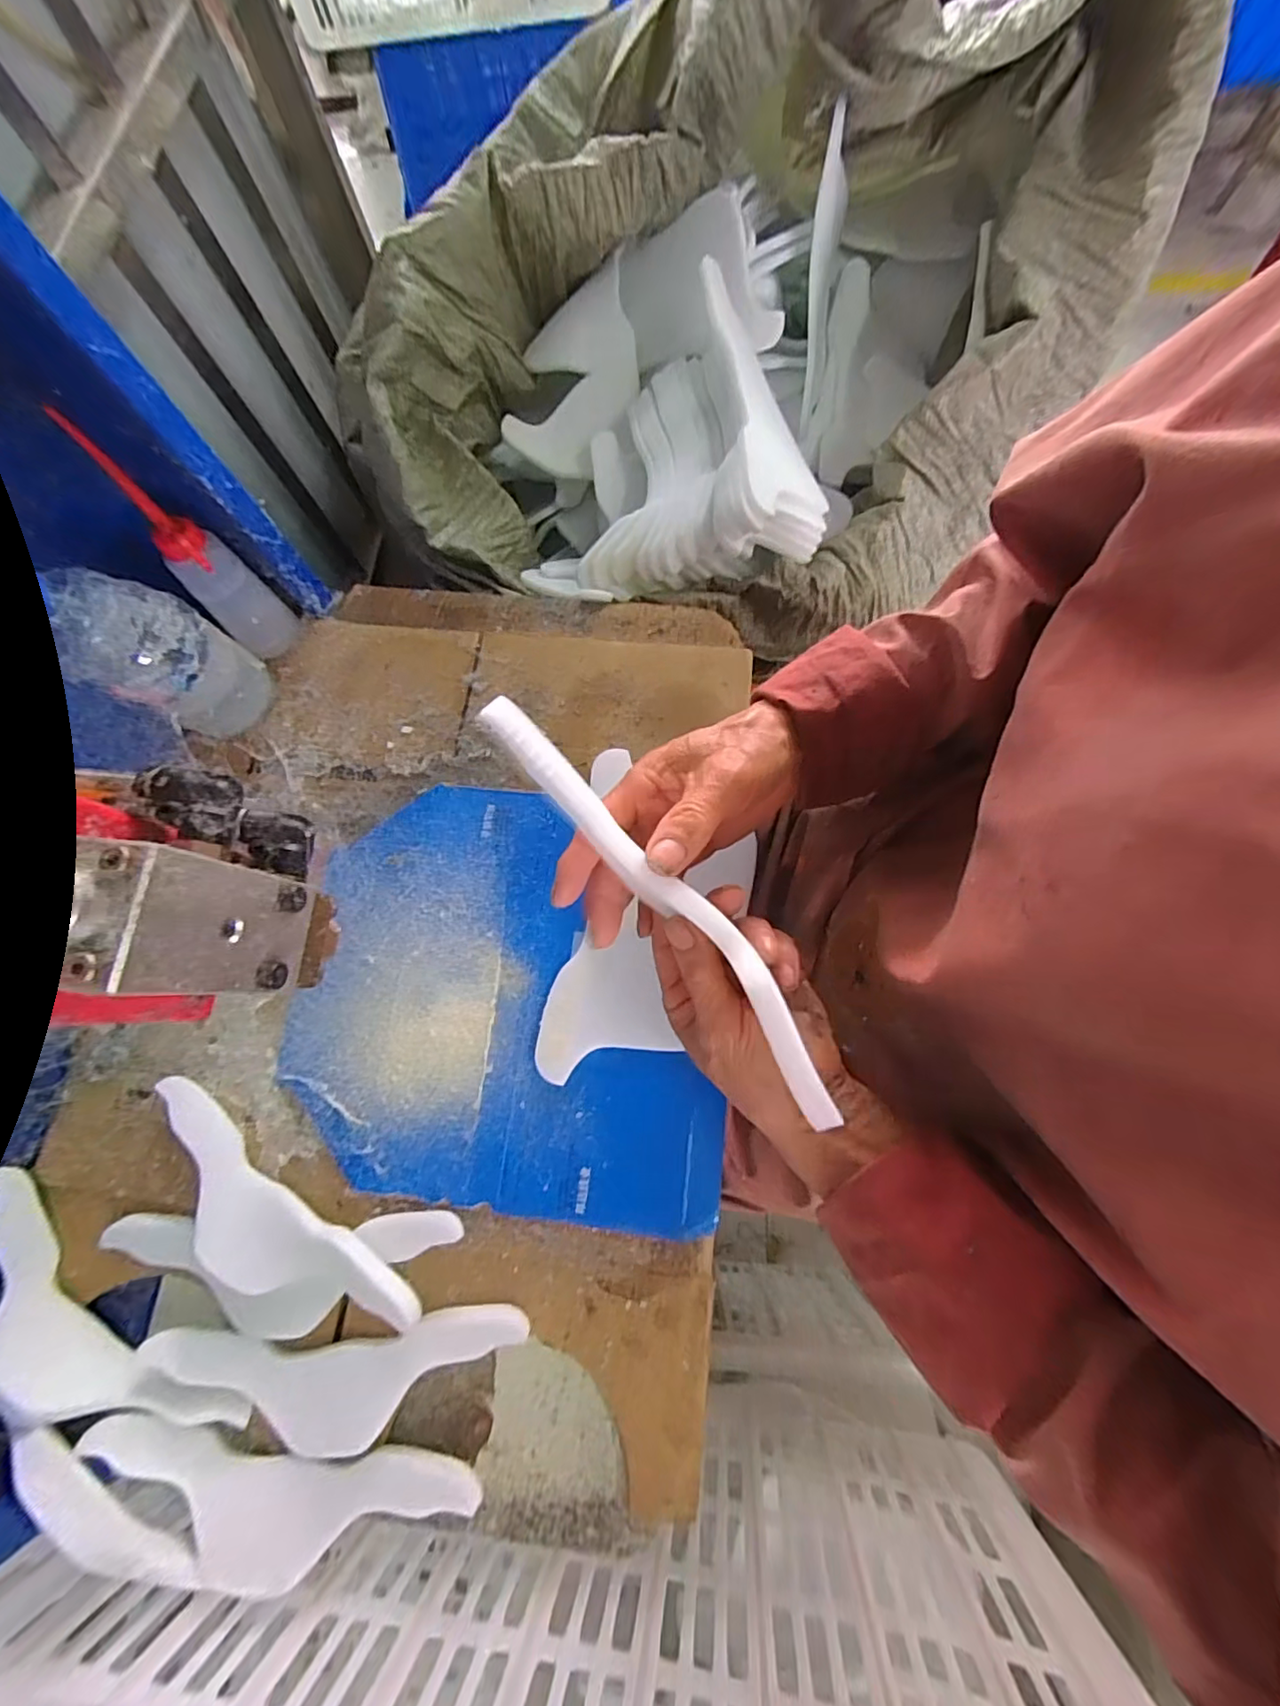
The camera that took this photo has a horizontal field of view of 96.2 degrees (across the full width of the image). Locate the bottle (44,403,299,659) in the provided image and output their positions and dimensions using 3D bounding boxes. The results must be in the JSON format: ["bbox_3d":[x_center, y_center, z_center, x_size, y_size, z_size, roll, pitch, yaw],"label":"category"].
[{"bbox_3d":[-0.335,-0.223,0.441,0.049,0.174,0.051,39,80,12],"label":"bottle"}]

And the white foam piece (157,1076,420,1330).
[{"bbox_3d":[-0.260,0.249,0.385,0.249,0.025,0.064,30,78,10],"label":"white foam piece"}]

